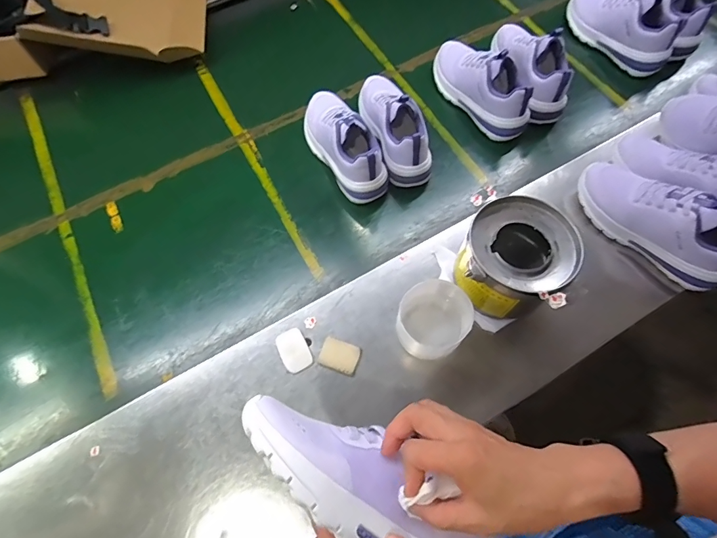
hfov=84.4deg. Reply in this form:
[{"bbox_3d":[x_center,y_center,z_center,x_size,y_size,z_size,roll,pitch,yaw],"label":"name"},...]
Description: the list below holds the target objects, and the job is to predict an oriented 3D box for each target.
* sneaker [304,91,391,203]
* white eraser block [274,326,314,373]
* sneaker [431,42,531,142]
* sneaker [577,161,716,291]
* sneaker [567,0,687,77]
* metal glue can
[{"bbox_3d":[-0.023,-0.238,0.699,0.104,0.105,0.238,-30,69,-12],"label":"sneaker"},{"bbox_3d":[-0.092,0.116,0.565,0.041,0.004,0.060,-28,69,-11],"label":"white eraser block"},{"bbox_3d":[0.231,-0.358,0.737,0.094,0.108,0.238,-32,70,-13],"label":"sneaker"},{"bbox_3d":[0.444,-0.081,0.590,0.088,0.114,0.239,-37,59,-14],"label":"sneaker"},{"bbox_3d":[0.537,-0.509,0.807,0.092,0.097,0.241,-38,71,-15],"label":"sneaker"},{"bbox_3d":[0.212,-0.010,0.554,0.134,0.115,0.138,0,66,0],"label":"metal glue can"}]

